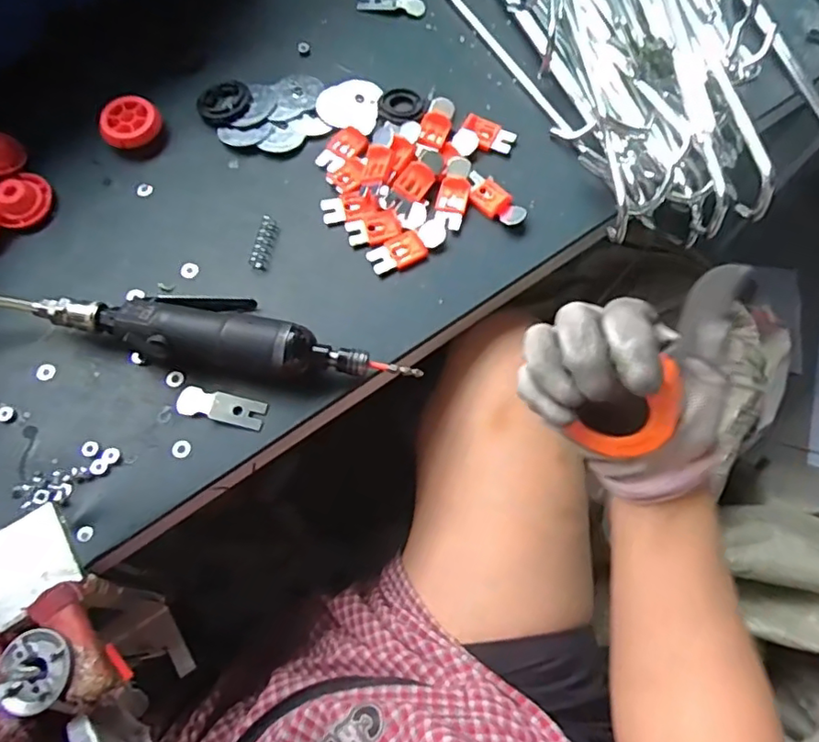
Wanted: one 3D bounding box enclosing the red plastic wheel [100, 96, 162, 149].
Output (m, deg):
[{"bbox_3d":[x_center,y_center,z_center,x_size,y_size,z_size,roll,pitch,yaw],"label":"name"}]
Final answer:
[{"bbox_3d":[-0.238,-0.211,0.503,0.050,0.024,0.041,-36,74,-11],"label":"red plastic wheel"}]

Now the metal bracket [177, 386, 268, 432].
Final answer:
[{"bbox_3d":[-0.138,0.026,0.428,0.065,0.005,0.022,13,71,5],"label":"metal bracket"}]

